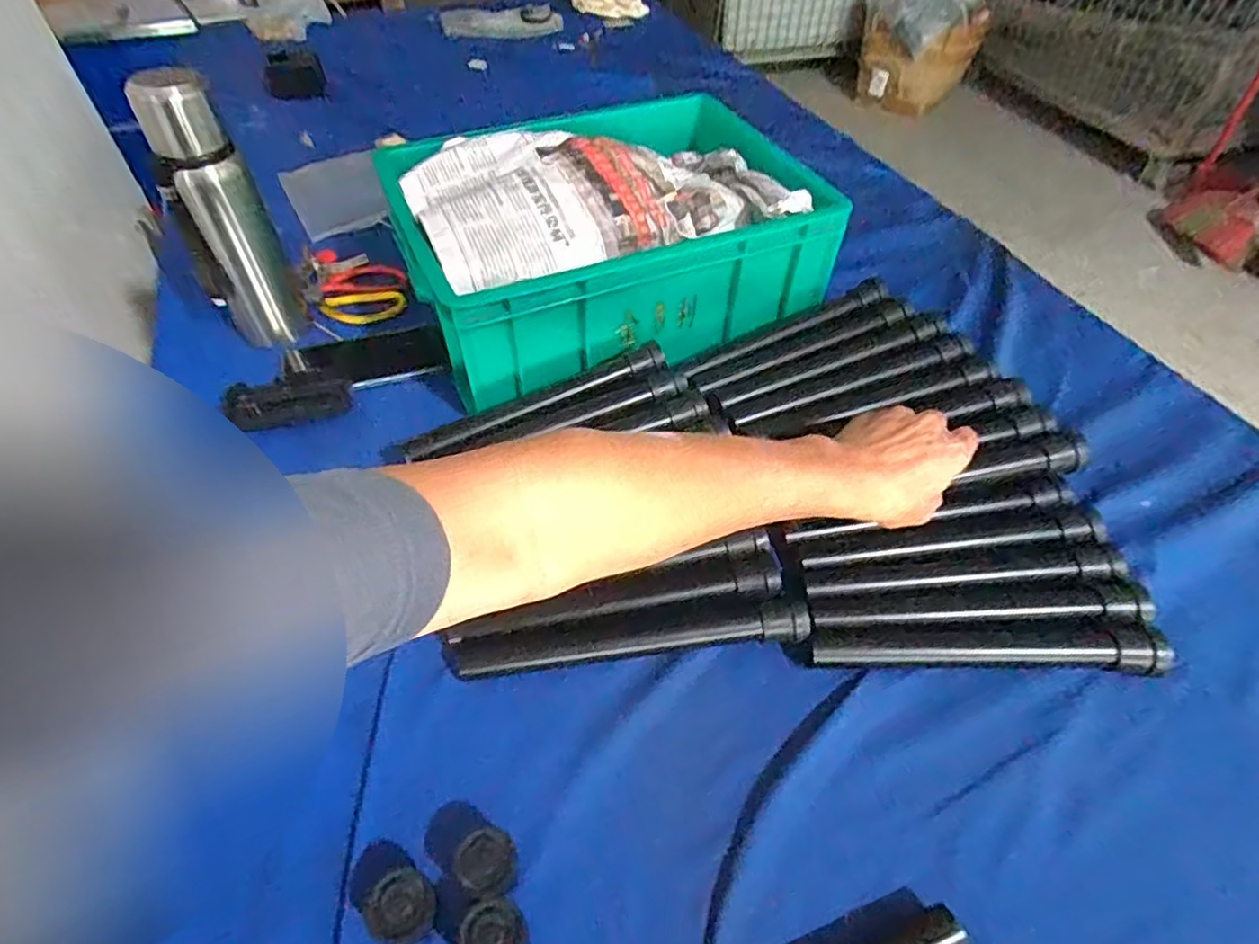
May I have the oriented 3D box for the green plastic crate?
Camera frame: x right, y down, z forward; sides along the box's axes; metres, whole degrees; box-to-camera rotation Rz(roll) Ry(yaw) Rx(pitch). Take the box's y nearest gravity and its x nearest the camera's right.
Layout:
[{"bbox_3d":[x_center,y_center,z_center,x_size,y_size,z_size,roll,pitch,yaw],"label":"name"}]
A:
[{"bbox_3d":[-0.008,-0.267,0.703,0.434,0.131,0.299,-18,51,-16],"label":"green plastic crate"}]

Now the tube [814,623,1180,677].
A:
[{"bbox_3d":[0.253,0.123,0.471,0.244,0.025,0.030,2,48,1],"label":"tube"}]

